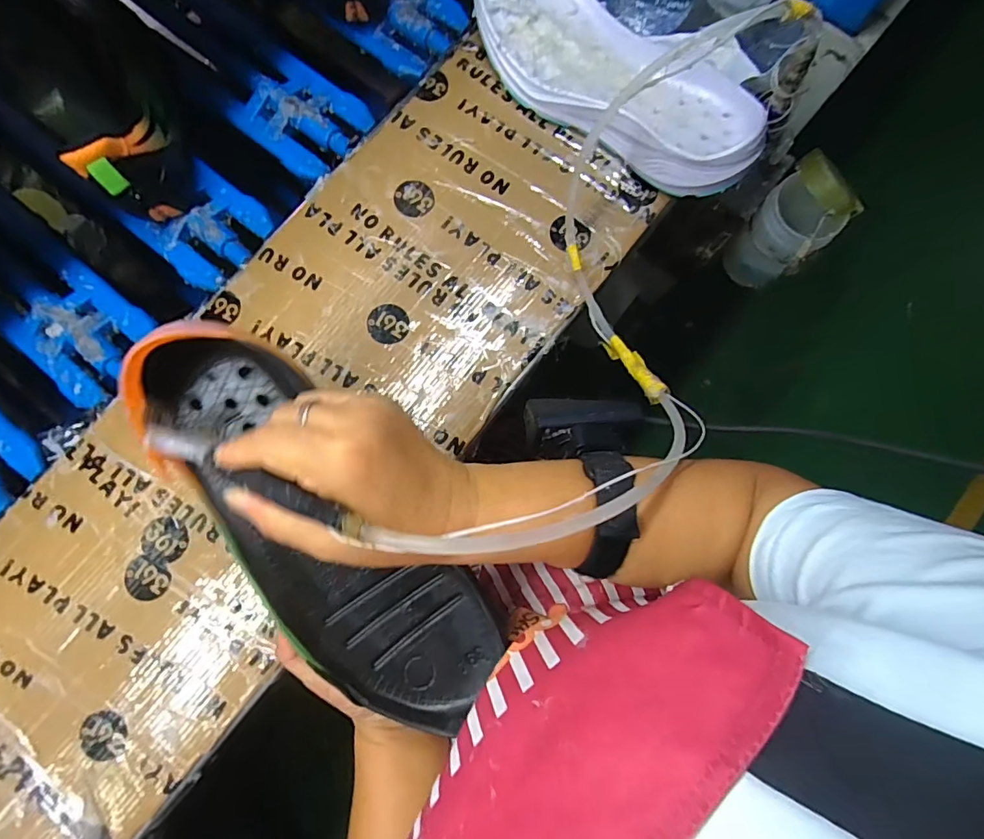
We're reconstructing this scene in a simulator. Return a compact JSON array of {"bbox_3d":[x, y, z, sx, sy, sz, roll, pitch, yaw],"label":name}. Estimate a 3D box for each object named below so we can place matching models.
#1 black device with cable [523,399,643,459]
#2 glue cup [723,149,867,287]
[{"bbox_3d":[0.057,0.005,0.306,0.071,0.026,0.035,0,81,-1],"label":"black device with cable"},{"bbox_3d":[0.302,-0.194,0.522,0.072,0.147,0.068,45,83,6],"label":"glue cup"}]

